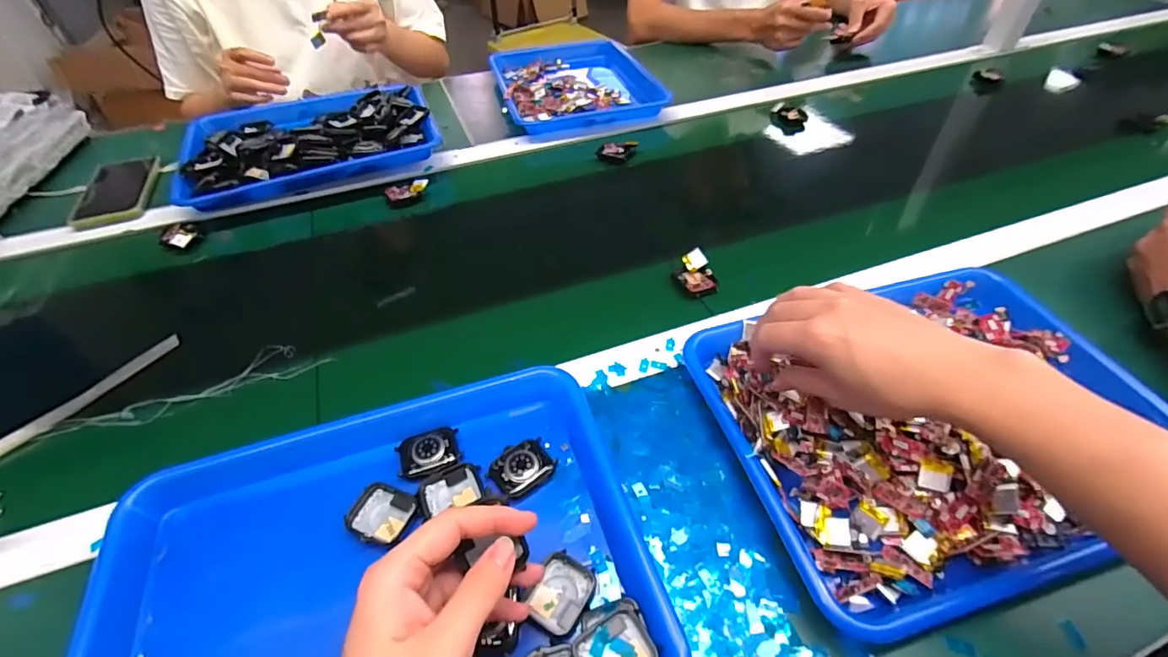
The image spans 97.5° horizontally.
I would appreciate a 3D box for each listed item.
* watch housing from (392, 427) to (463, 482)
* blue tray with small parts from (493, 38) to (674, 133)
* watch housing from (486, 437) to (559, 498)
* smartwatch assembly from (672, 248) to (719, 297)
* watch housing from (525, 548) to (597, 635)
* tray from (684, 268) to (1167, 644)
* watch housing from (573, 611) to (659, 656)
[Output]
[{"bbox_3d":[-0.120,0.095,0.394,0.046,0.008,0.035,-18,49,-15],"label":"watch housing"},{"bbox_3d":[-0.019,-0.429,0.883,0.250,0.038,0.328,-11,48,-9],"label":"blue tray with small parts"},{"bbox_3d":[-0.047,0.104,0.388,0.045,0.012,0.036,-31,54,-25],"label":"watch housing"},{"bbox_3d":[0.115,-0.057,0.535,0.038,0.020,0.053,-7,47,-5],"label":"smartwatch assembly"},{"bbox_3d":[-0.014,0.168,0.326,0.035,0.005,0.044,20,51,19],"label":"watch housing"},{"bbox_3d":[0.268,0.063,0.401,0.324,0.051,0.250,-15,48,-12],"label":"tray"},{"bbox_3d":[0.018,0.191,0.299,0.041,0.014,0.038,-23,51,-19],"label":"watch housing"}]

